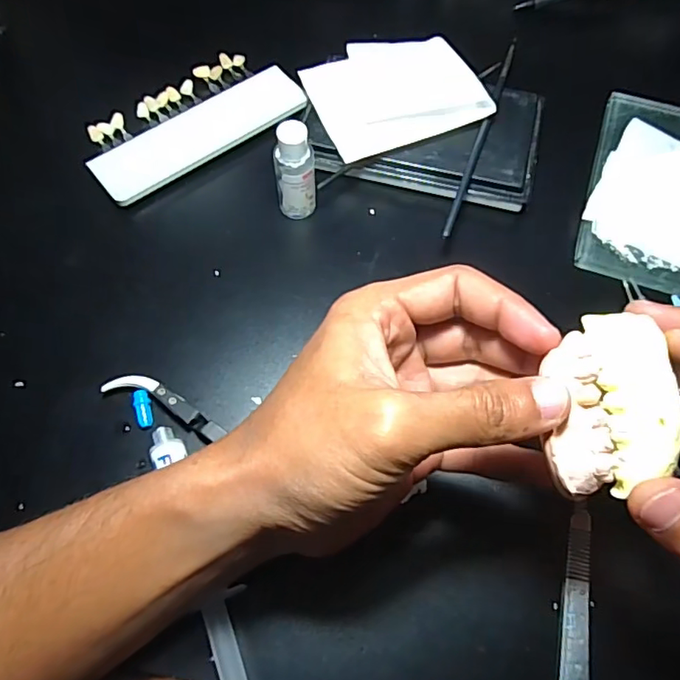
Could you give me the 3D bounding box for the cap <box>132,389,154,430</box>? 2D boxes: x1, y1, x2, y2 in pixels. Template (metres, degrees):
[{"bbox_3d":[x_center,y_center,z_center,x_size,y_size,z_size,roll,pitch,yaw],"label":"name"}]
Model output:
[{"bbox_3d":[-0.102,0.037,0.283,0.008,0.009,0.020,-9,66,-5],"label":"cap"}]

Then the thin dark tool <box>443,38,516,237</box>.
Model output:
[{"bbox_3d":[0.091,-0.133,0.342,0.006,0.007,0.169,19,66,8],"label":"thin dark tool"}]

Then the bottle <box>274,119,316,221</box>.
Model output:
[{"bbox_3d":[-0.026,-0.097,0.317,0.023,0.058,0.020,-8,66,-5],"label":"bottle"}]

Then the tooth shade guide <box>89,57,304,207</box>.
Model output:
[{"bbox_3d":[-0.101,-0.150,0.372,0.146,0.014,0.071,-35,70,-15],"label":"tooth shade guide"}]

